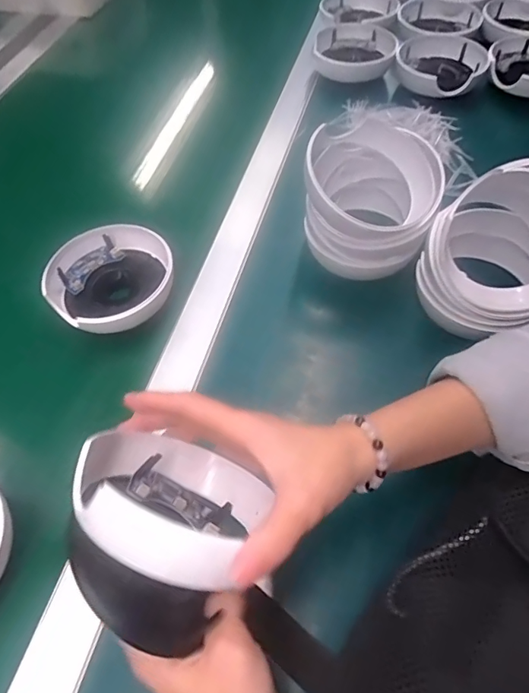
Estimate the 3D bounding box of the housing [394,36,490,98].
[{"bbox_3d":[0.232,-0.381,0.634,0.111,0.035,0.106,10,56,11],"label":"housing"}]

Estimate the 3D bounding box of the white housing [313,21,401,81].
[{"bbox_3d":[0.131,-0.424,0.668,0.112,0.030,0.115,9,56,10],"label":"white housing"}]

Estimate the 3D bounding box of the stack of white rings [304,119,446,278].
[{"bbox_3d":[0.104,-0.142,0.447,0.112,0.106,0.117,12,56,12],"label":"stack of white rings"}]

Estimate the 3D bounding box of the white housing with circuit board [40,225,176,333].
[{"bbox_3d":[-0.145,-0.065,0.448,0.110,0.034,0.114,-2,55,3],"label":"white housing with circuit board"}]

